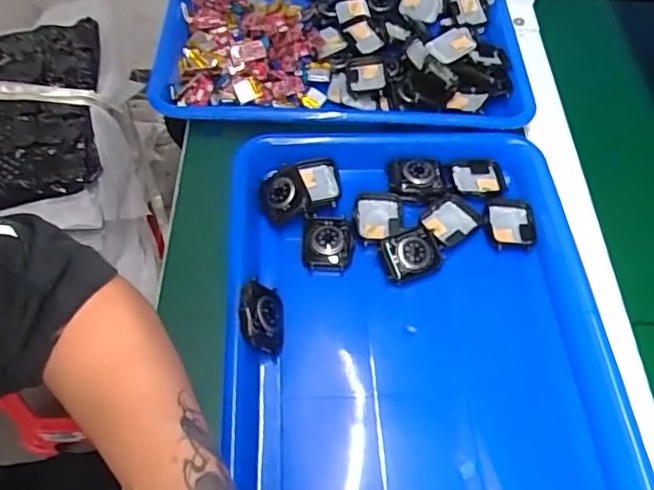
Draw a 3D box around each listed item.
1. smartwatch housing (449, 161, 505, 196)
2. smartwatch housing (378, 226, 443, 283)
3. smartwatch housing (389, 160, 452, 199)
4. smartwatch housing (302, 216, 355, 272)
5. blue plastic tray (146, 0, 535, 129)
[{"bbox_3d":[0.127,-0.054,0.486,0.049,0.014,0.033,-4,57,-4],"label":"smartwatch housing"},{"bbox_3d":[0.064,0.007,0.438,0.044,0.011,0.035,-19,85,-15],"label":"smartwatch housing"},{"bbox_3d":[0.076,-0.056,0.476,0.048,0.014,0.040,-1,57,-2],"label":"smartwatch housing"},{"bbox_3d":[0.001,-0.001,0.446,0.038,0.009,0.044,0,57,-1],"label":"smartwatch housing"},{"bbox_3d":[0.015,-0.213,0.579,0.348,0.040,0.265,4,57,1],"label":"blue plastic tray"}]

